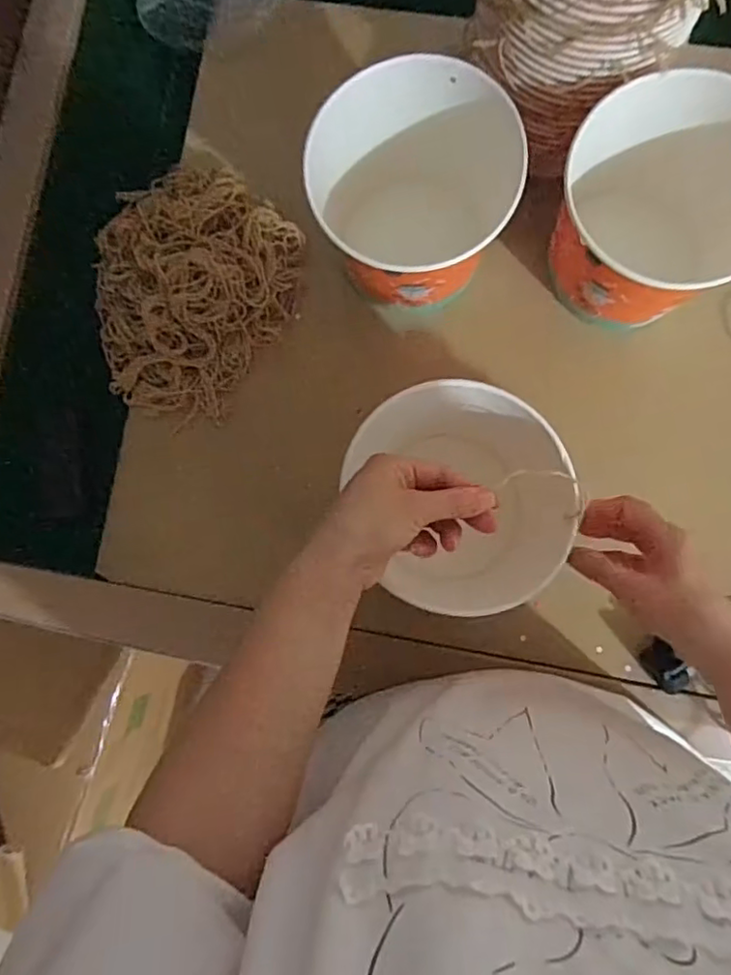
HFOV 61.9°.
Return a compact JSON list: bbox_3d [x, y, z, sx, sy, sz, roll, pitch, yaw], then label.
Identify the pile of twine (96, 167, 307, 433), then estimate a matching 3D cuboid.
[{"bbox_3d":[-0.171,-0.185,0.552,0.188,0.063,0.222,35,88,6],"label":"pile of twine"}]

